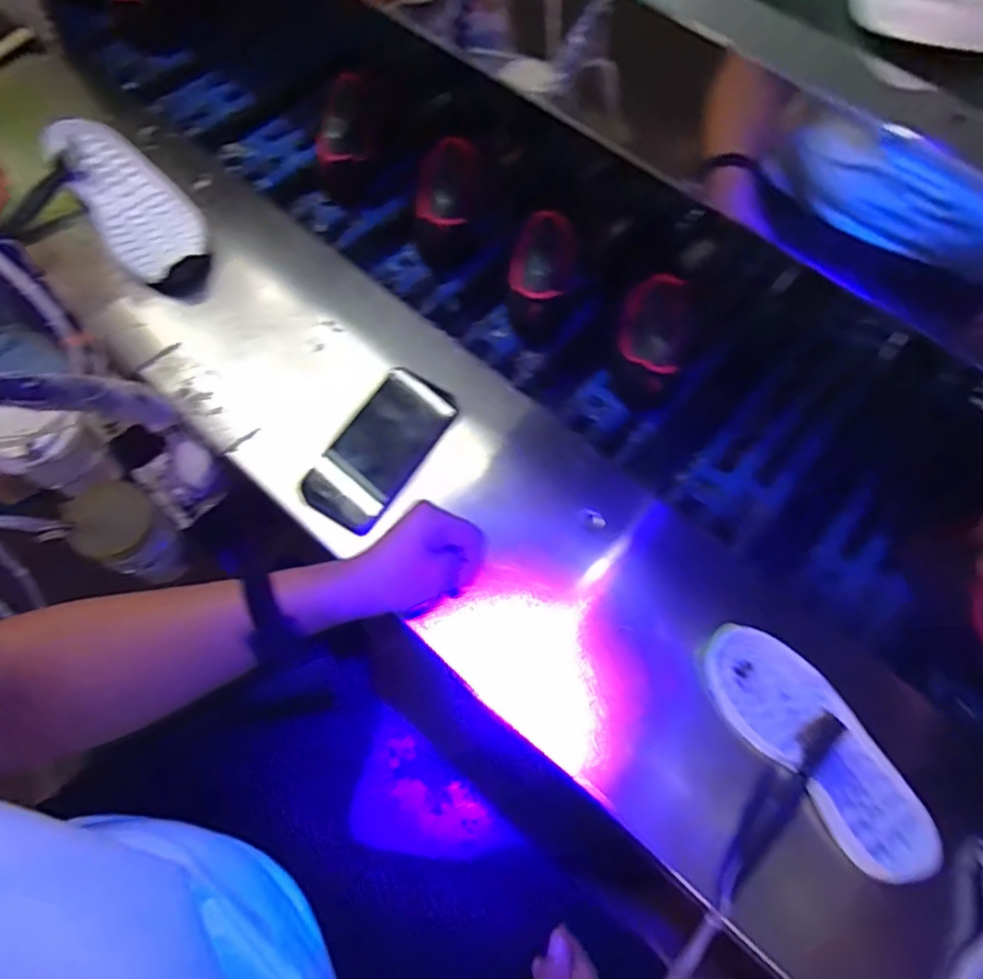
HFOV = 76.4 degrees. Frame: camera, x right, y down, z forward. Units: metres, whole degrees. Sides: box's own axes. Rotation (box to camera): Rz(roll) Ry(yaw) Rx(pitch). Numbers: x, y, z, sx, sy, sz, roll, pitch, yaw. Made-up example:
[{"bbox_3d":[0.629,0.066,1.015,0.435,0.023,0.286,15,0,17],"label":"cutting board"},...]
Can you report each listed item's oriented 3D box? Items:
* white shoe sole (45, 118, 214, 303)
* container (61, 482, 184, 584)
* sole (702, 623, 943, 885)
[{"bbox_3d":[-0.403,-0.326,0.703,0.098,0.029,0.299,-35,72,-14],"label":"white shoe sole"},{"bbox_3d":[-0.353,0.045,0.610,0.070,0.071,0.088,-41,74,-16],"label":"container"},{"bbox_3d":[0.253,0.194,0.484,0.087,0.023,0.202,-34,72,-14],"label":"sole"}]

